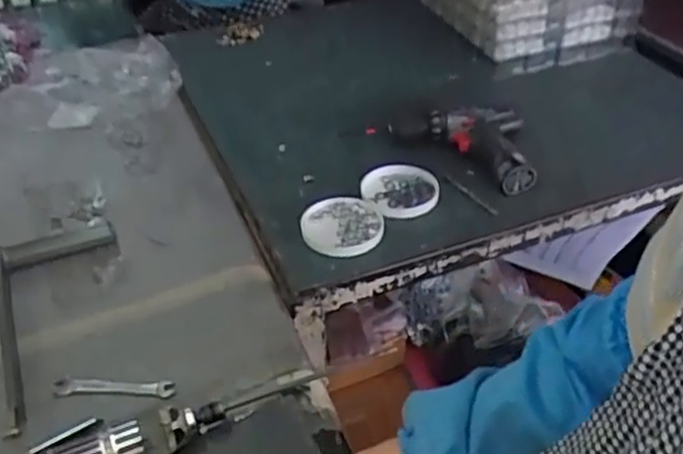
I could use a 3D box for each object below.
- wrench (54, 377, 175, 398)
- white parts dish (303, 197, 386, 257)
[{"bbox_3d":[-0.229,0.161,0.704,0.125,0.005,0.022,1,39,3],"label":"wrench"},{"bbox_3d":[0.001,-0.002,0.883,0.098,0.015,0.103,-1,39,1],"label":"white parts dish"}]

